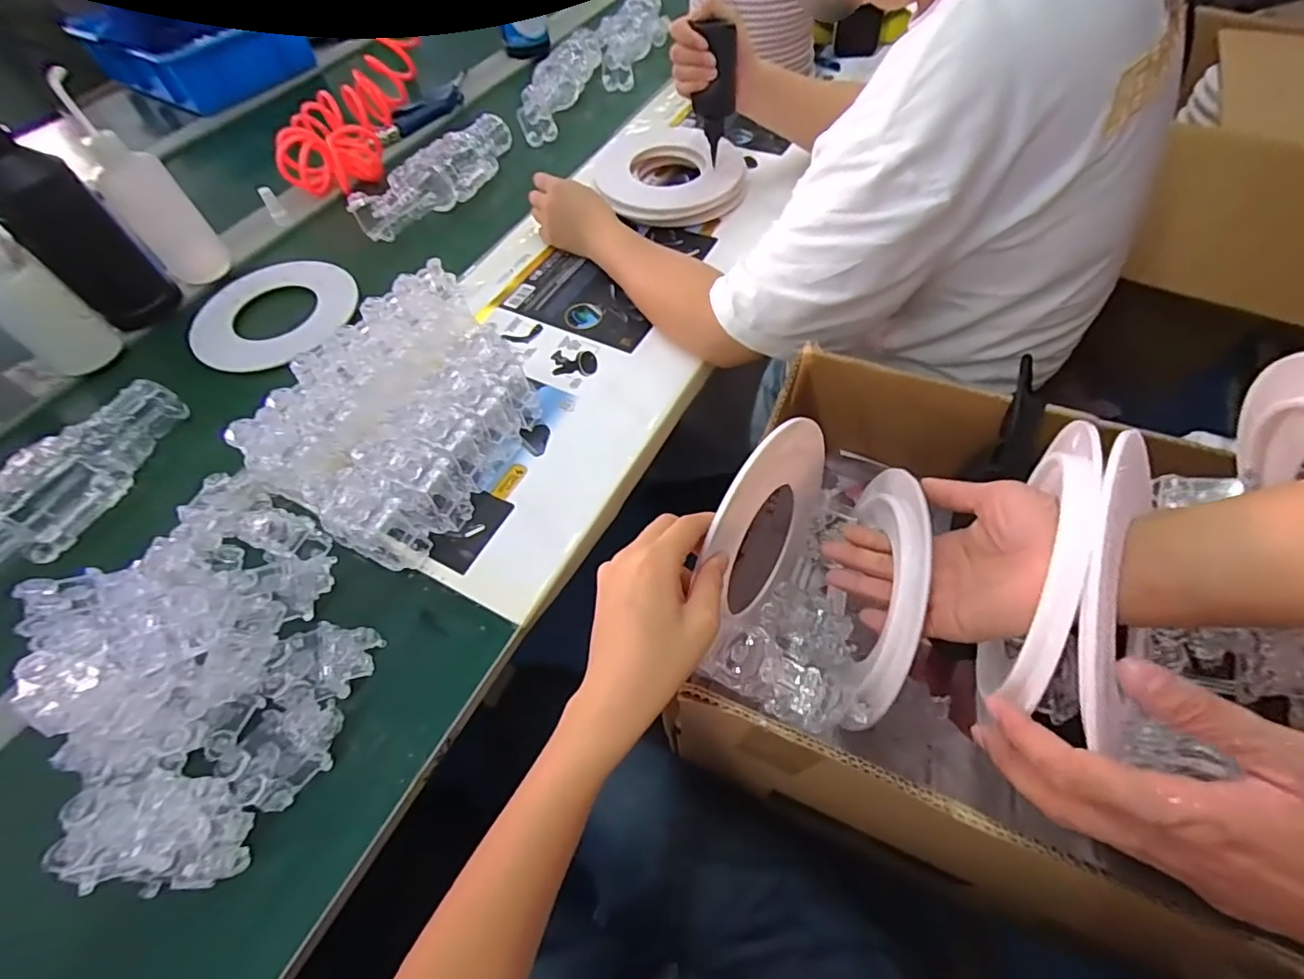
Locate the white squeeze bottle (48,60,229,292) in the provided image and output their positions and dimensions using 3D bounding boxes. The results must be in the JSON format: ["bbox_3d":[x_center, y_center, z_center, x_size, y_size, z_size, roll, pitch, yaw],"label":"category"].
[{"bbox_3d":[-0.574,-0.336,0.640,0.070,0.202,0.072,37,67,24],"label":"white squeeze bottle"}]

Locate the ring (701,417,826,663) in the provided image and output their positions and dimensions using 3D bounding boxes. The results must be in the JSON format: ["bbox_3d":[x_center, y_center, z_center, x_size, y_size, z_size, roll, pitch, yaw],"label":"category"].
[{"bbox_3d":[0.080,0.031,0.398,0.009,0.157,0.166,22,26,33],"label":"ring"}]

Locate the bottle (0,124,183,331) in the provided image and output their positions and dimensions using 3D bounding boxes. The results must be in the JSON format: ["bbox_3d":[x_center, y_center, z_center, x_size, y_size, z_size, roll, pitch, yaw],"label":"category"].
[{"bbox_3d":[-0.597,-0.264,0.586,0.076,0.216,0.071,-37,62,-18],"label":"bottle"}]

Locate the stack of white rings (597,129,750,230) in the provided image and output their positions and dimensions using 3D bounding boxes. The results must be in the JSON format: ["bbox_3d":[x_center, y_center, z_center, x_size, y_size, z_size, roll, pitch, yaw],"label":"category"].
[{"bbox_3d":[0.031,-0.430,0.763,0.187,0.042,0.193,4,58,6],"label":"stack of white rings"}]

